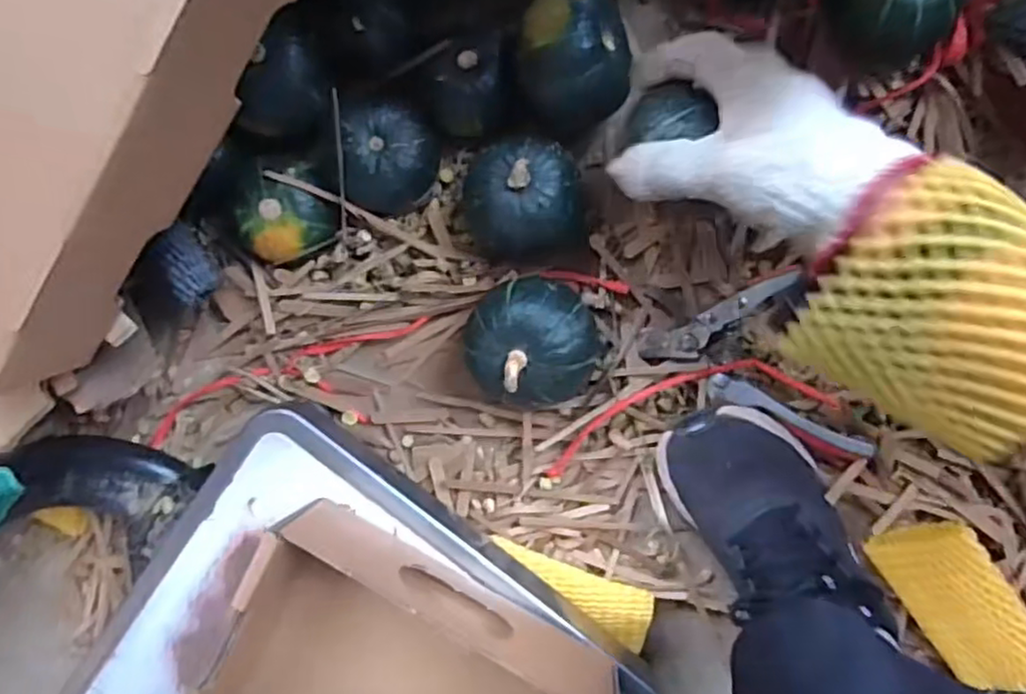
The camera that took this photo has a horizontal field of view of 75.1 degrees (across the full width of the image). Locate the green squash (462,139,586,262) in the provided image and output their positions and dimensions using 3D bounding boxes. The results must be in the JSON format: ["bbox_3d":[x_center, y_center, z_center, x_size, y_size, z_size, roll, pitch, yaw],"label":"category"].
[{"bbox_3d":[0.007,-0.099,0.455,0.079,0.058,0.077,-3,95,6],"label":"green squash"}]

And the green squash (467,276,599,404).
[{"bbox_3d":[0.013,-0.004,0.461,0.088,0.068,0.083,1,96,6],"label":"green squash"}]

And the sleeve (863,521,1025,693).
[{"bbox_3d":[0.302,0.172,0.447,0.065,0.021,0.126,-34,91,40],"label":"sleeve"}]

